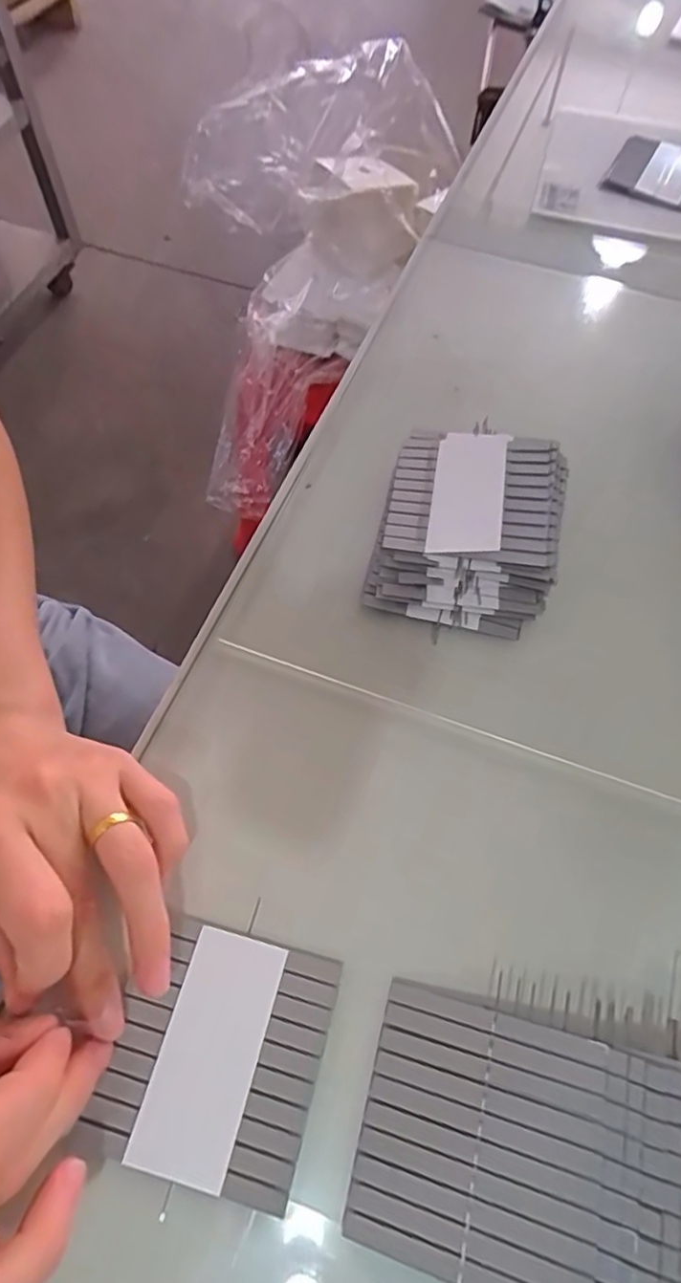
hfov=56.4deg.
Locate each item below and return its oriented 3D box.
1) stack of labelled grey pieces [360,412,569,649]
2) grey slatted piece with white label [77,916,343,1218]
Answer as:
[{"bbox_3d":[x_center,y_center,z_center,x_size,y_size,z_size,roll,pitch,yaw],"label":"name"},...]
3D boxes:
[{"bbox_3d":[0.067,-0.059,0.327,0.086,0.033,0.108,14,63,5],"label":"stack of labelled grey pieces"},{"bbox_3d":[-0.045,0.150,0.233,0.073,0.004,0.077,14,63,5],"label":"grey slatted piece with white label"}]

